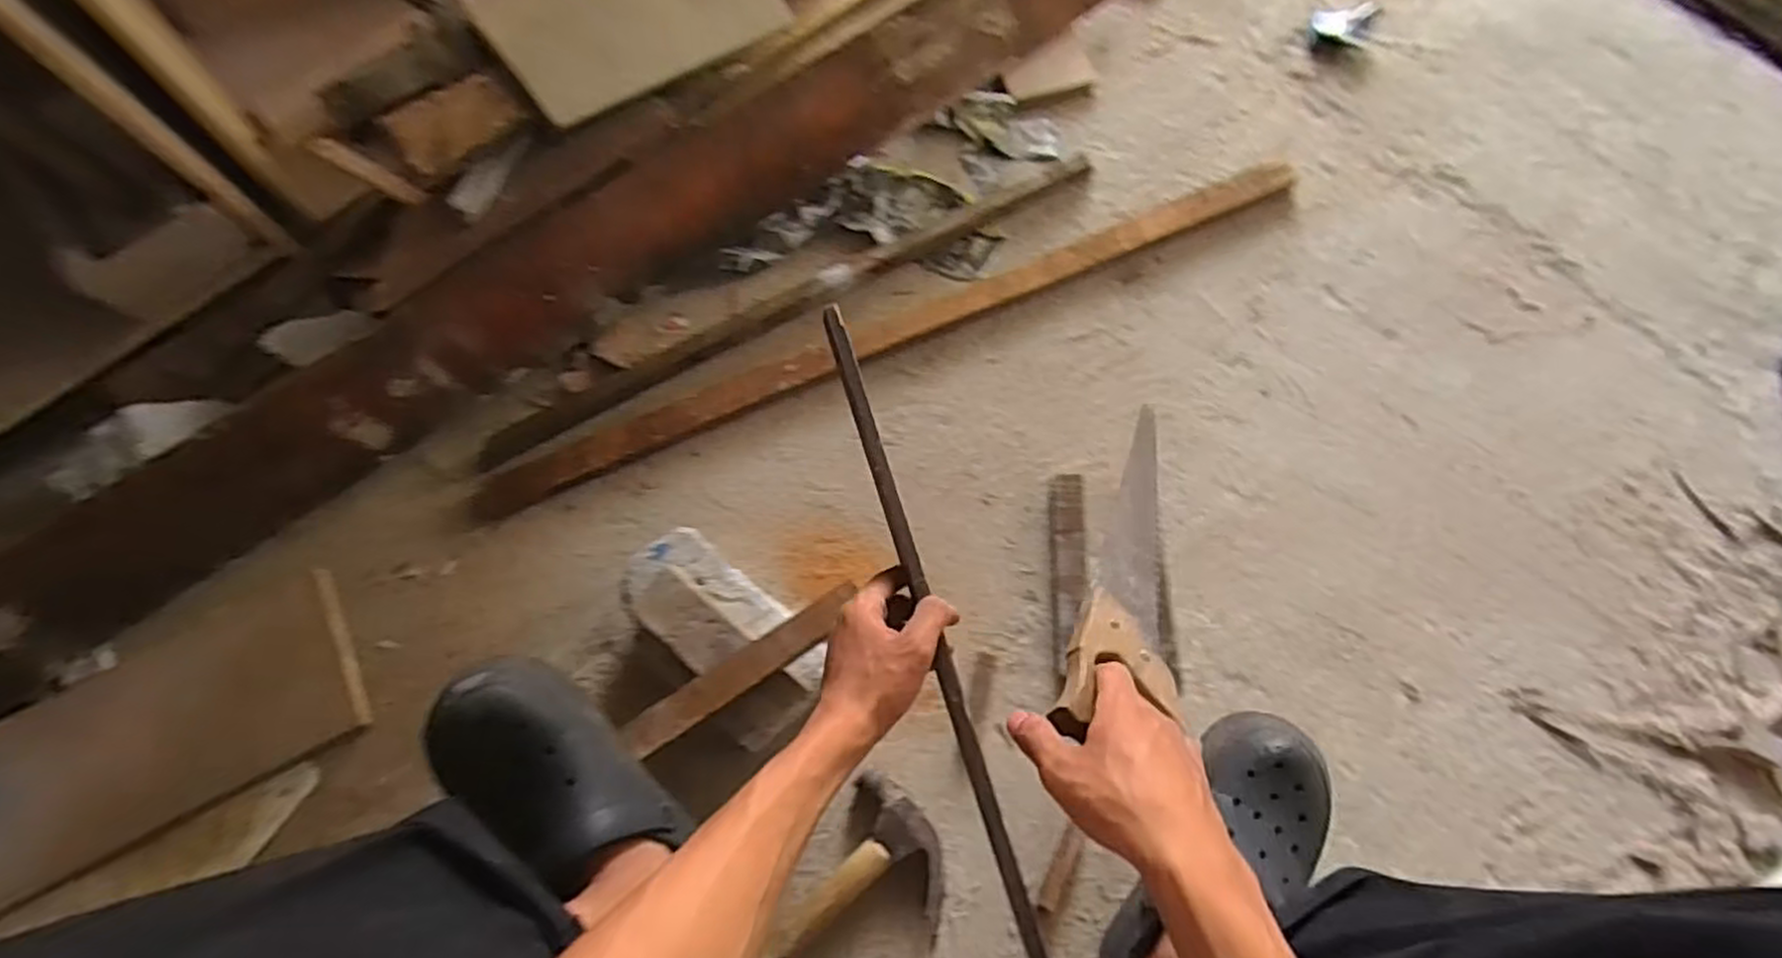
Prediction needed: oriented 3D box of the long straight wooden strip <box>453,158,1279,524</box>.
[{"bbox_3d":[0.001,-0.175,0.895,0.982,0.033,0.060,-23,69,-7],"label":"long straight wooden strip"}]

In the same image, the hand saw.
[{"bbox_3d":[0.192,0.049,0.603,0.071,0.028,0.387,20,38,10],"label":"hand saw"}]

